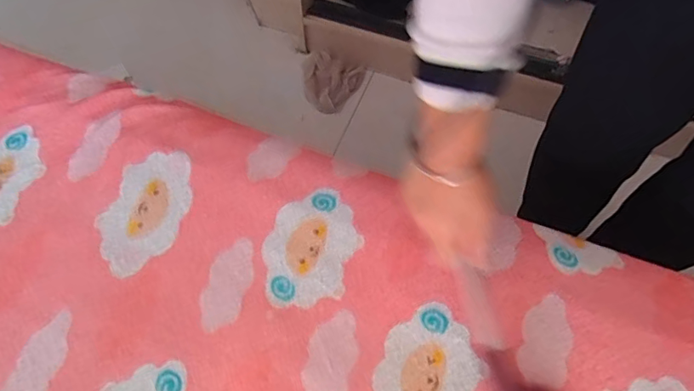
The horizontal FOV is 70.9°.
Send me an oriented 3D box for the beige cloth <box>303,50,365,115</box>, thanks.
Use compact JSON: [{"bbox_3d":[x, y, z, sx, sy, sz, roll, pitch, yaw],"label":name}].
[{"bbox_3d":[-0.051,-0.284,1.210,0.157,0.041,0.153,18,64,9],"label":"beige cloth"}]

